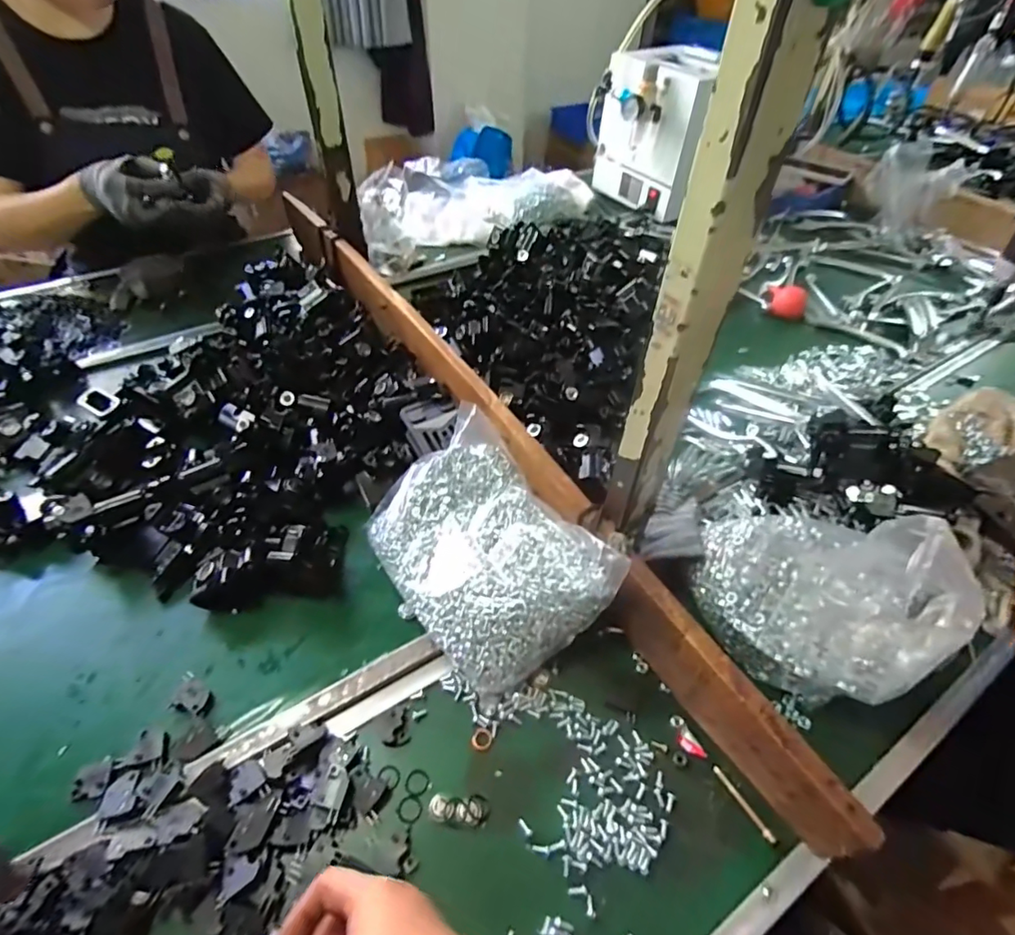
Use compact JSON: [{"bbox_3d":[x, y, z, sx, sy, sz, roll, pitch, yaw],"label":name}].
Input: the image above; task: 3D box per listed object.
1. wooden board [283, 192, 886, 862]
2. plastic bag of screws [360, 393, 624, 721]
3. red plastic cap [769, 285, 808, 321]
[{"bbox_3d":[-0.078,-0.105,0.642,0.029,0.103,1.079,-25,53,-22],"label":"wooden board"},{"bbox_3d":[-0.028,0.070,0.490,0.172,0.075,0.235,-33,55,-12],"label":"plastic bag of screws"},{"bbox_3d":[0.468,-0.281,0.867,0.044,0.042,0.051,4,46,2],"label":"red plastic cap"}]

